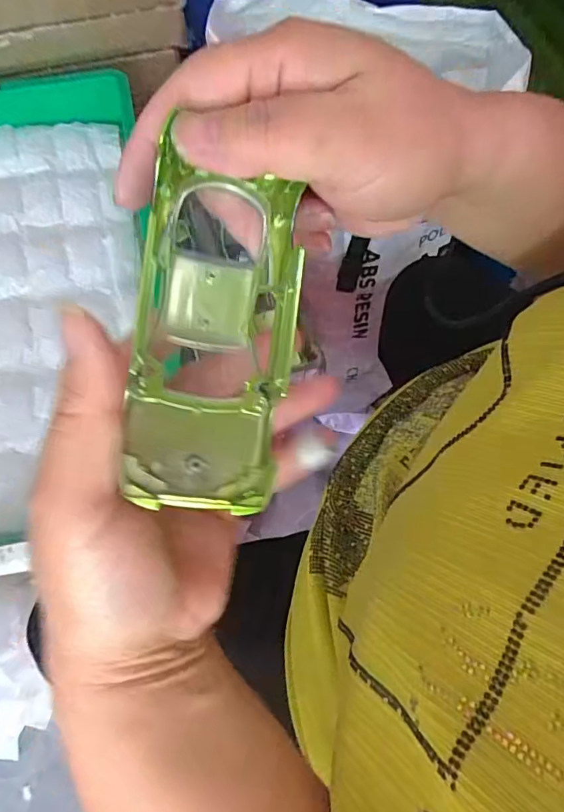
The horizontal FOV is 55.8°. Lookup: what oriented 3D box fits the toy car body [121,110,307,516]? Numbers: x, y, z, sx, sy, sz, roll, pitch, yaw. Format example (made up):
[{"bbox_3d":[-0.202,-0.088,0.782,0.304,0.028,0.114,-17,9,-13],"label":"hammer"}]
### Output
[{"bbox_3d":[-0.025,-0.026,0.199,0.056,0.030,0.125,6,79,0],"label":"toy car body"}]

